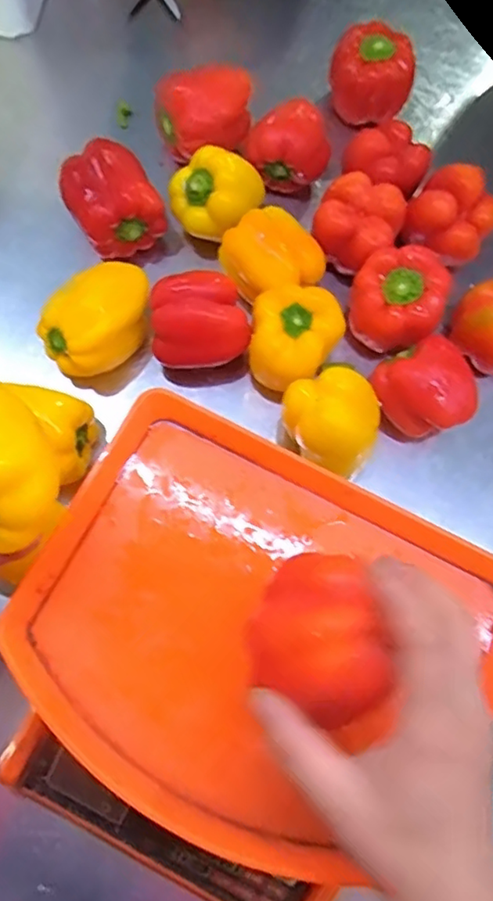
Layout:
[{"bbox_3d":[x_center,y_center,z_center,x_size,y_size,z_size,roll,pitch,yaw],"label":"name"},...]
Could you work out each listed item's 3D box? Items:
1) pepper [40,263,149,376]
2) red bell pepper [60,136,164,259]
[{"bbox_3d":[-0.124,-0.110,0.512,0.064,0.070,0.104,43,74,10],"label":"pepper"},{"bbox_3d":[-0.124,-0.230,0.542,0.078,0.062,0.082,-24,75,-11],"label":"red bell pepper"}]

